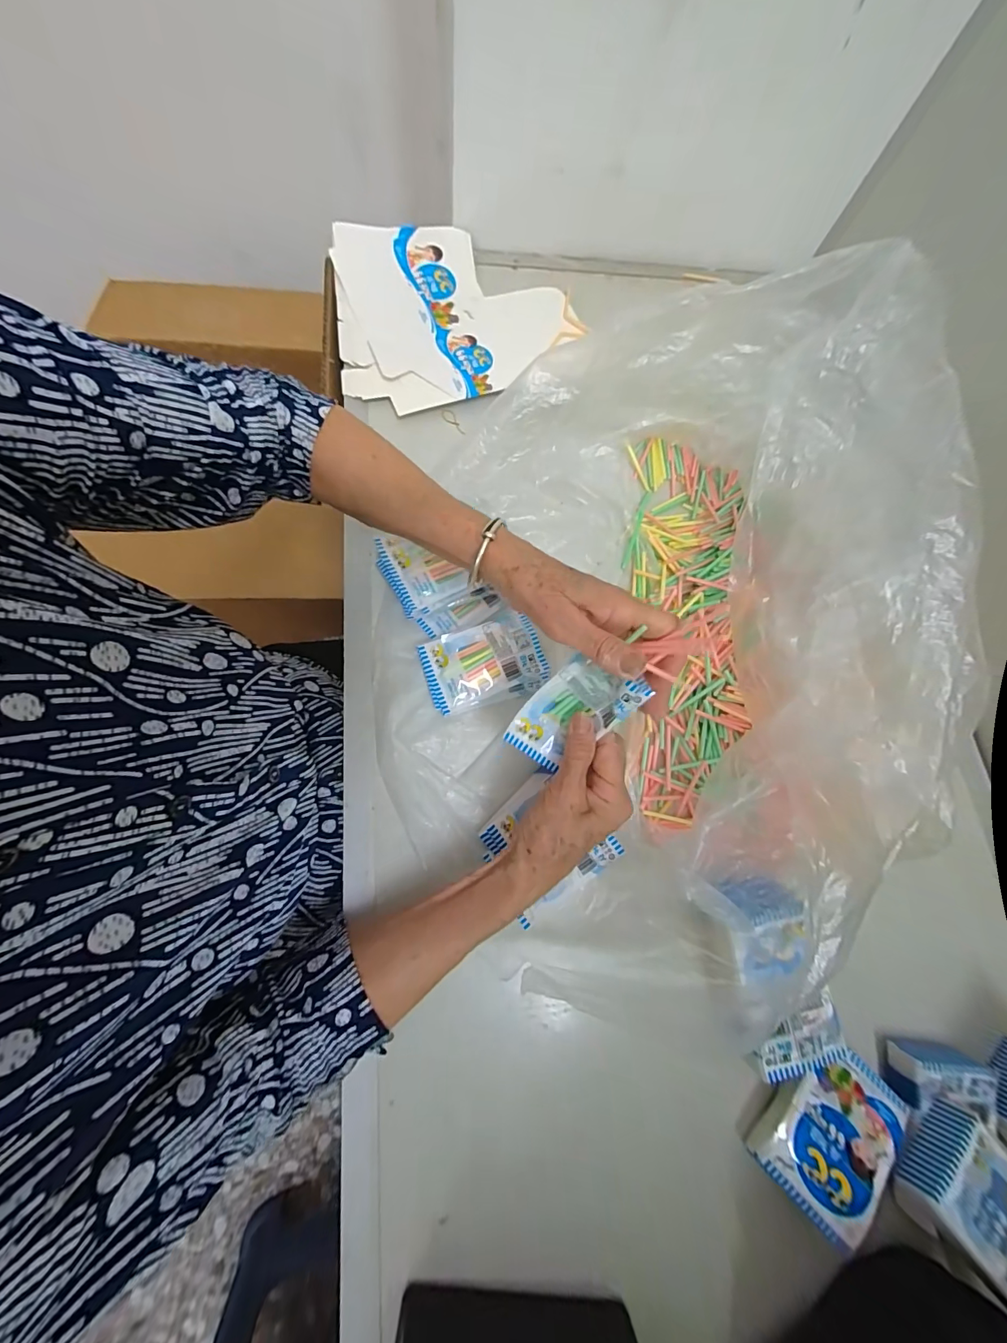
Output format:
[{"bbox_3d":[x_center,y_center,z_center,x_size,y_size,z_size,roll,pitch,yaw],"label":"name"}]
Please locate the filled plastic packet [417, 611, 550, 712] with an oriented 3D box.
[{"bbox_3d":[-0.018,-0.010,0.393,0.106,0.016,0.062,-20,75,-11],"label":"filled plastic packet"}]

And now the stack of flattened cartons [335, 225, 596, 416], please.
[{"bbox_3d":[-0.054,-0.421,0.510,0.273,0.030,0.254,-6,73,-7],"label":"stack of flattened cartons"}]

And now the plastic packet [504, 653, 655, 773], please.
[{"bbox_3d":[0.048,0.028,0.305,0.053,0.023,0.092,47,115,8],"label":"plastic packet"}]

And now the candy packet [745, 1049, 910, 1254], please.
[{"bbox_3d":[0.242,0.339,0.314,0.077,0.028,0.105,44,74,9],"label":"candy packet"}]

